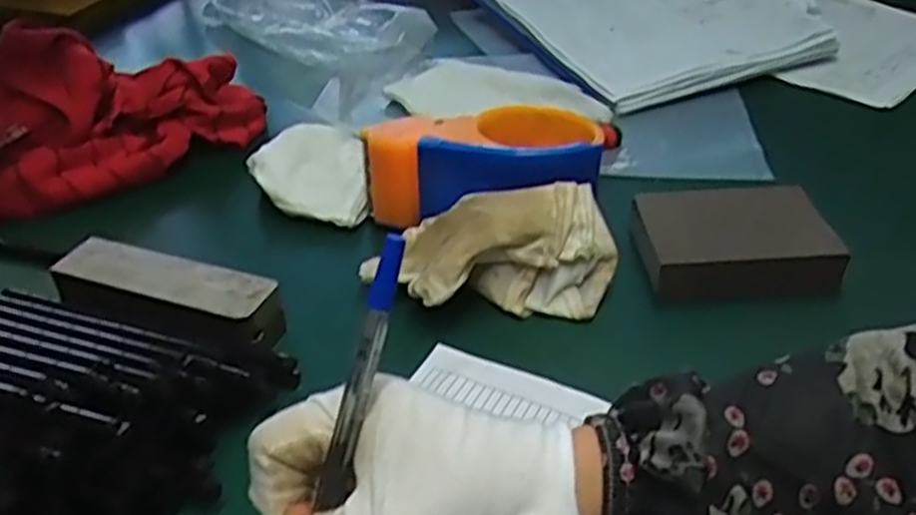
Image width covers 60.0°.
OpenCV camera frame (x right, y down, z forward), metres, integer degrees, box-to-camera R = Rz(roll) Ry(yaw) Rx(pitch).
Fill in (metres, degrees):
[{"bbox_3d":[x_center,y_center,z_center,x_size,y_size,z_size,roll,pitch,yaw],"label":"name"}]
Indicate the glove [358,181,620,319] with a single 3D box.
[{"bbox_3d":[0.019,-0.004,0.412,0.123,0.052,0.064,-4,35,0],"label":"glove"}]

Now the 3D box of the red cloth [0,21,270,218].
[{"bbox_3d":[-0.298,-0.082,0.508,0.342,0.062,0.106,-18,41,-19],"label":"red cloth"}]

